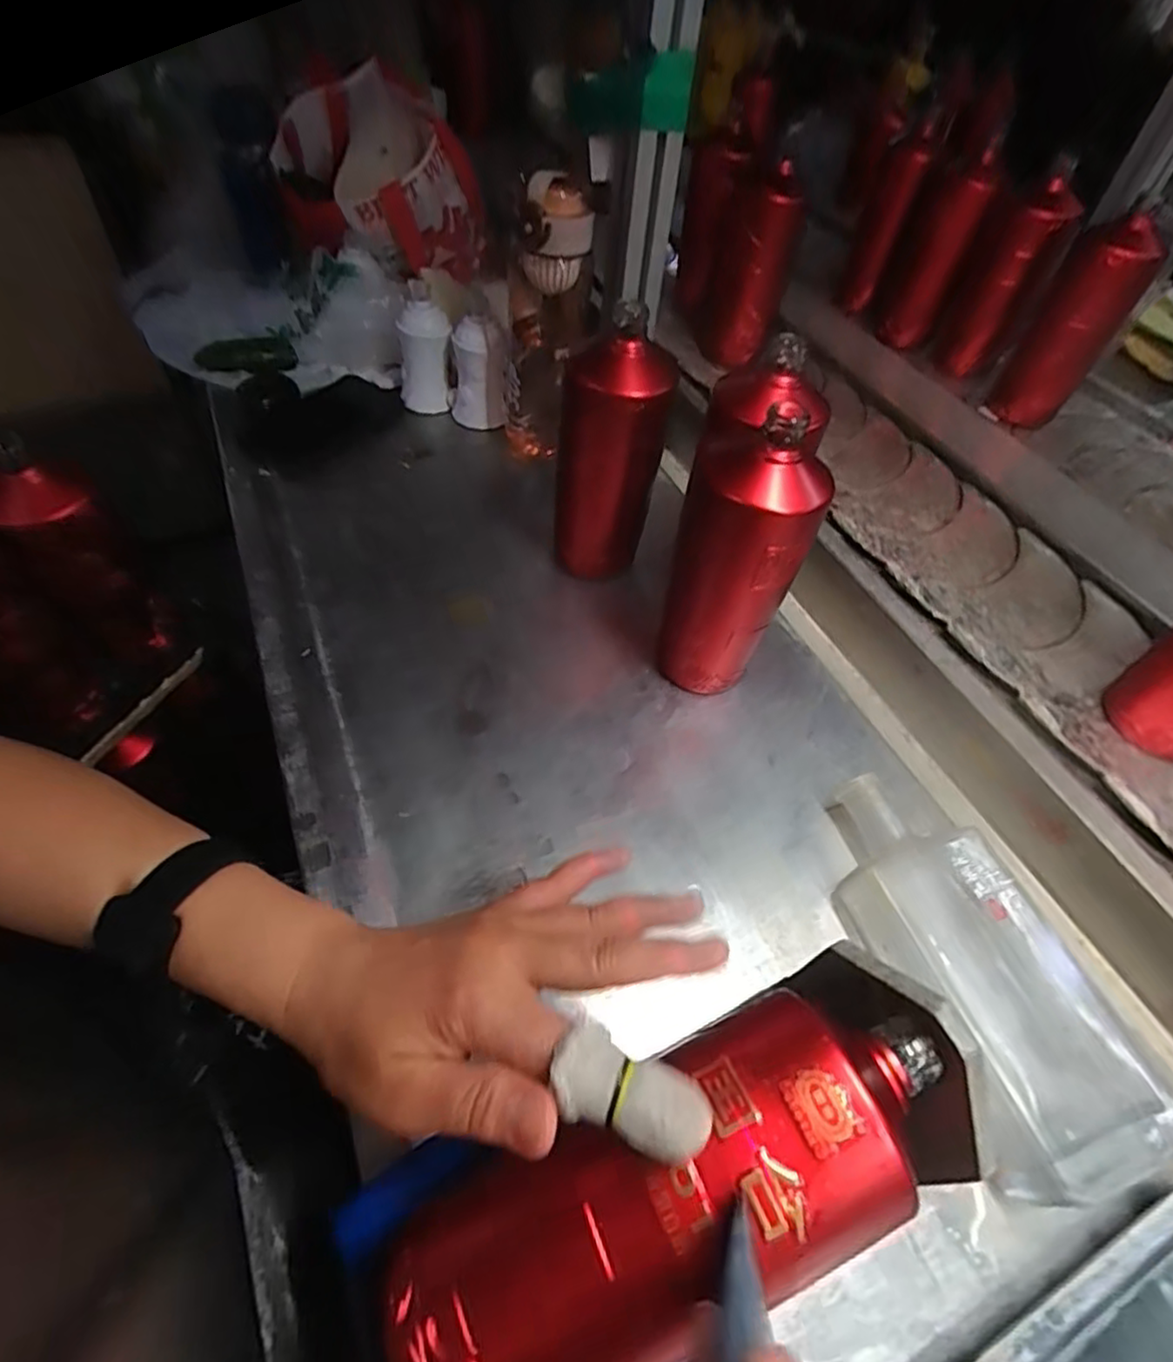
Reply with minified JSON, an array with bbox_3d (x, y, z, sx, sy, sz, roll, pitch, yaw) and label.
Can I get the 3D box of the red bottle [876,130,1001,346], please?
[{"bbox_3d":[0.441,-0.547,0.827,0.069,0.195,0.074,22,57,11],"label":"red bottle"}]

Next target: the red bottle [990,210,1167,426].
[{"bbox_3d":[0.537,-0.388,0.723,0.080,0.190,0.066,35,60,19],"label":"red bottle"}]

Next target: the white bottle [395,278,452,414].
[{"bbox_3d":[-0.175,-0.359,0.703,0.054,0.113,0.061,-3,56,-6],"label":"white bottle"}]

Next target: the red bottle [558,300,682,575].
[{"bbox_3d":[0.017,-0.174,0.519,0.077,0.199,0.061,6,50,-4],"label":"red bottle"}]

